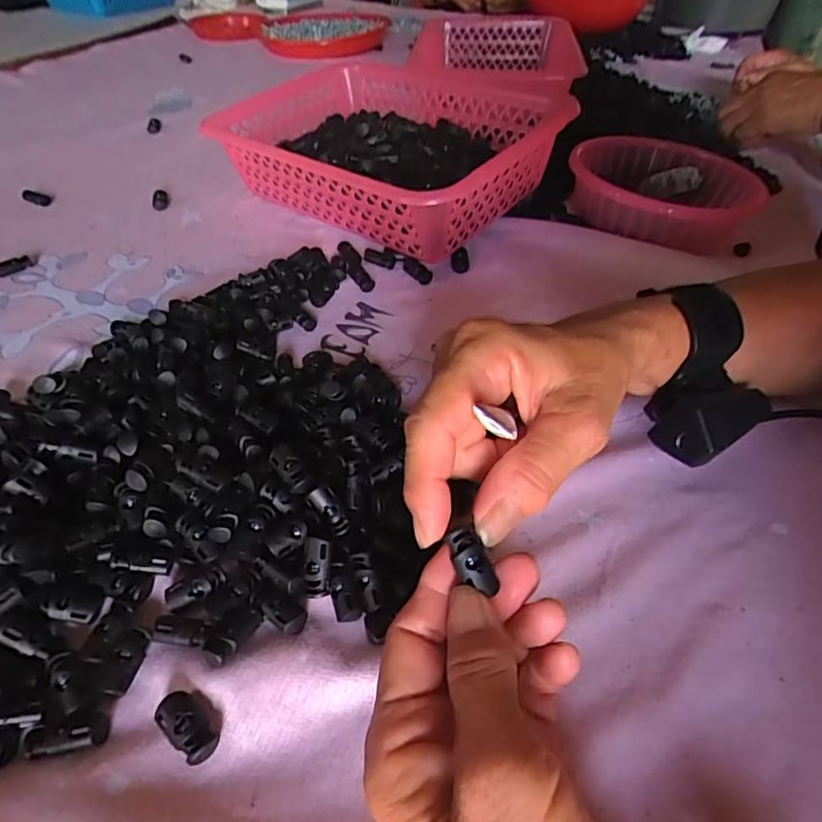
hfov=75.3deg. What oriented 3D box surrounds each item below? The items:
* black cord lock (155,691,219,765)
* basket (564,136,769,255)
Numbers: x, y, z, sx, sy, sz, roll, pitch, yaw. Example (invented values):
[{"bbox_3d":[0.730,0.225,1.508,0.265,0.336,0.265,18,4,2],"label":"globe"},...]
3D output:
[{"bbox_3d":[-0.088,0.124,0.211,0.030,0.007,0.014,32,52,25],"label":"black cord lock"},{"bbox_3d":[0.228,-0.202,0.490,0.156,0.048,0.145,2,46,-2],"label":"basket"}]

